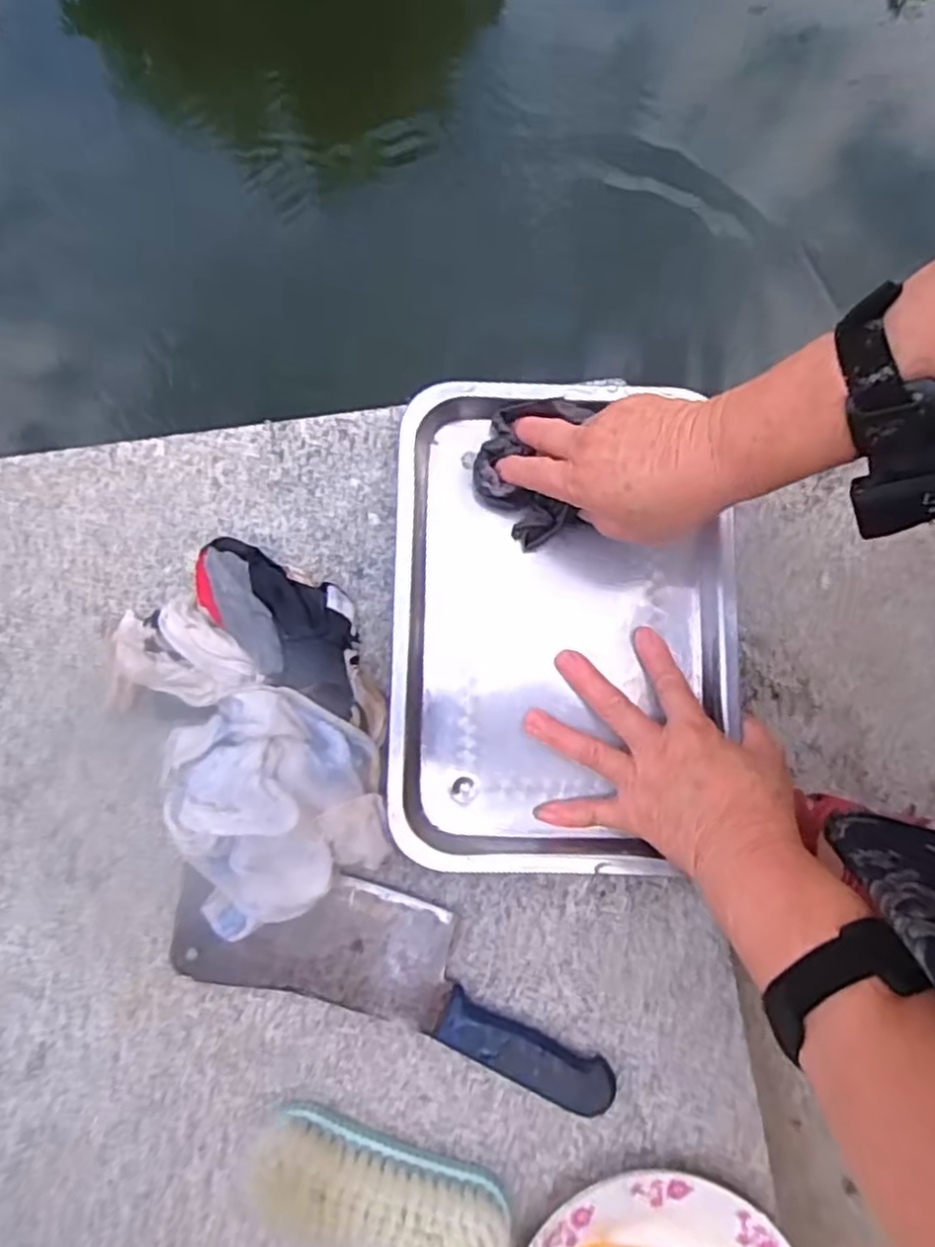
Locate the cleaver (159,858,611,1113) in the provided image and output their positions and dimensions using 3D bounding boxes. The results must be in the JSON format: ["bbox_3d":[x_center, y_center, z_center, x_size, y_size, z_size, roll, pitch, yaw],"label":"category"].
[{"bbox_3d":[-0.045,0.210,0.436,0.280,0.023,0.084,16,83,3],"label":"cleaver"}]

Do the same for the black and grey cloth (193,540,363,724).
[{"bbox_3d":[-0.115,0.000,0.448,0.123,0.054,0.071,24,84,4],"label":"black and grey cloth"}]

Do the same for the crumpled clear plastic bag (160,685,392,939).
[{"bbox_3d":[-0.115,0.107,0.426,0.125,0.080,0.123,-22,83,-2],"label":"crumpled clear plastic bag"}]

